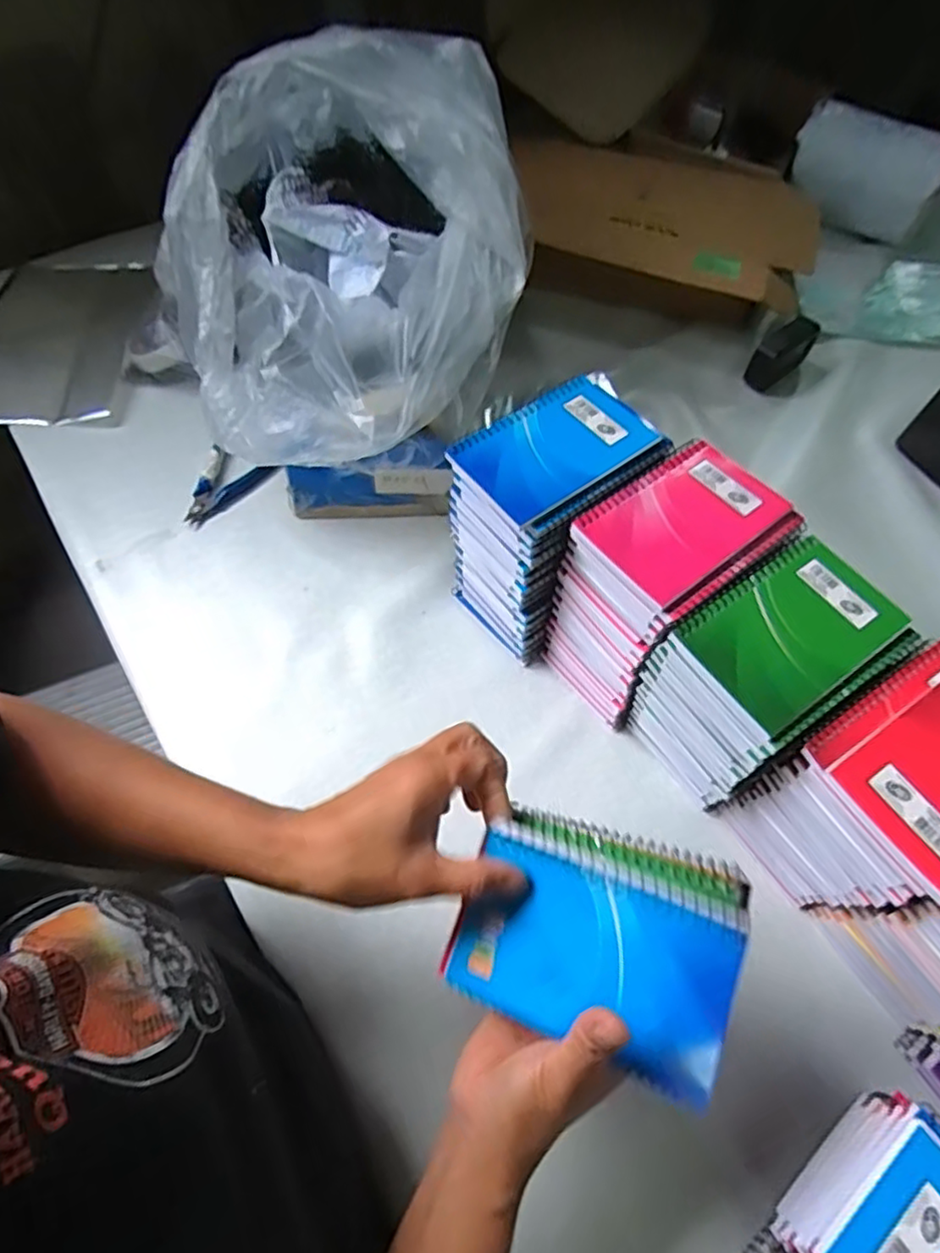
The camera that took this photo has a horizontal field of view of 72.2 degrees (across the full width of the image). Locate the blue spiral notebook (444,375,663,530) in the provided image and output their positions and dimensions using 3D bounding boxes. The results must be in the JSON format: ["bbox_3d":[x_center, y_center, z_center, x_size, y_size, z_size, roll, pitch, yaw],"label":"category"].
[{"bbox_3d":[0.060,-0.124,0.453,0.127,0.014,0.080,-33,68,-18],"label":"blue spiral notebook"}]

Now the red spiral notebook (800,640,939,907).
[{"bbox_3d":[0.266,0.074,0.362,0.126,0.009,0.099,-30,67,-16],"label":"red spiral notebook"}]

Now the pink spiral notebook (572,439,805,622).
[{"bbox_3d":[0.147,-0.070,0.430,0.130,0.009,0.098,-34,68,-18],"label":"pink spiral notebook"}]

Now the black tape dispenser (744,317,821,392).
[{"bbox_3d":[0.350,-0.307,0.721,0.039,0.051,0.092,41,68,17],"label":"black tape dispenser"}]

